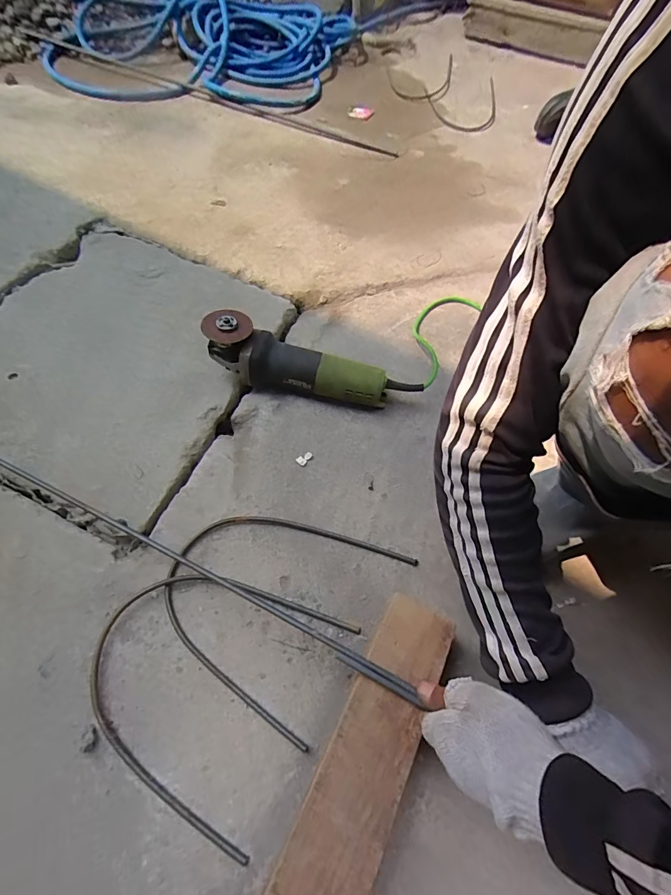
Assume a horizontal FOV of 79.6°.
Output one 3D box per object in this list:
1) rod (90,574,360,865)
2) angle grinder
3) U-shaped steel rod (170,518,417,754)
[{"bbox_3d":[-0.132,0.230,0.421,0.237,0.013,0.216,25,60,11],"label":"rod"},{"bbox_3d":[-0.044,-0.124,0.625,0.309,0.101,0.071,14,59,5],"label":"angle grinder"},{"bbox_3d":[-0.066,0.160,0.476,0.240,0.008,0.228,30,61,14],"label":"U-shaped steel rod"}]

